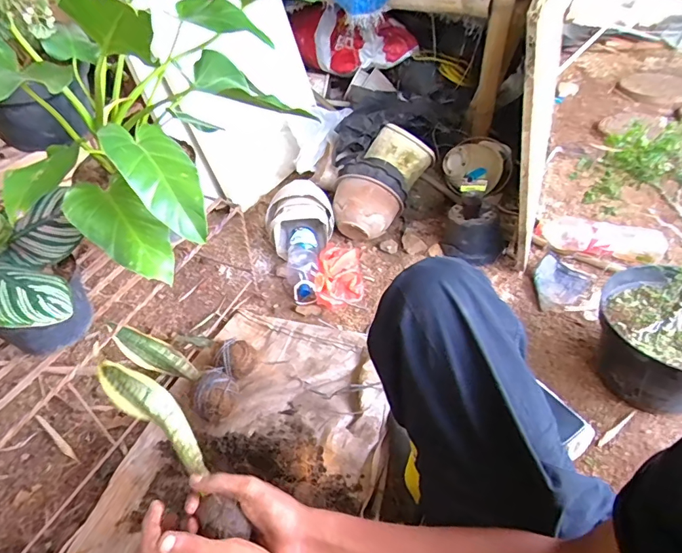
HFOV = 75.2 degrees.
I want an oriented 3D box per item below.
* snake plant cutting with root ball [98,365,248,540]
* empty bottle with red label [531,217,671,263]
[{"bbox_3d":[-0.187,0.174,0.483,0.050,0.047,0.271,-36,53,-29],"label":"snake plant cutting with root ball"},{"bbox_3d":[0.686,-0.104,1.177,0.308,0.076,0.075,15,43,20],"label":"empty bottle with red label"}]

